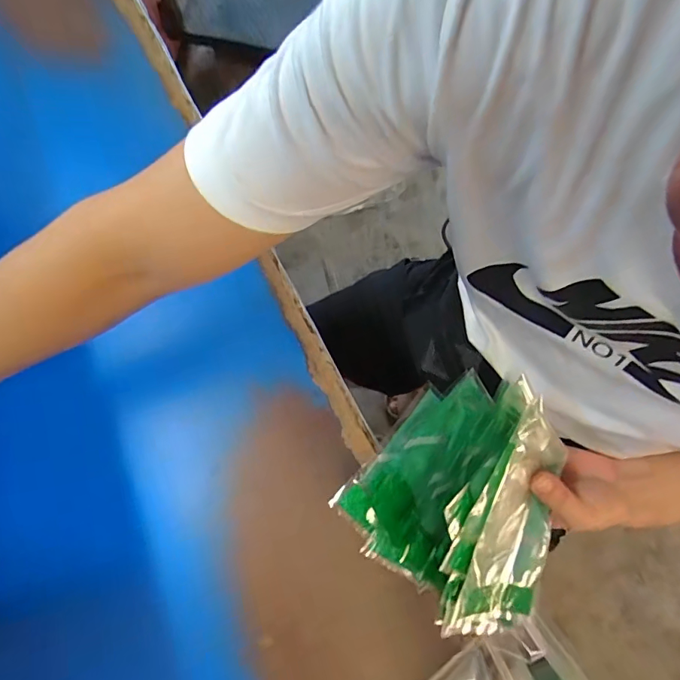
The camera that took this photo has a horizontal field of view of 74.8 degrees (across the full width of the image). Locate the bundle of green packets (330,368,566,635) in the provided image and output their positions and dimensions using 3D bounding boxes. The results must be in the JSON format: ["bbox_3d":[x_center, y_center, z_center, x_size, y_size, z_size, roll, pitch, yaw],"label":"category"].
[{"bbox_3d":[0.110,0.127,0.356,0.168,0.080,0.169,41,80,10],"label":"bundle of green packets"}]

